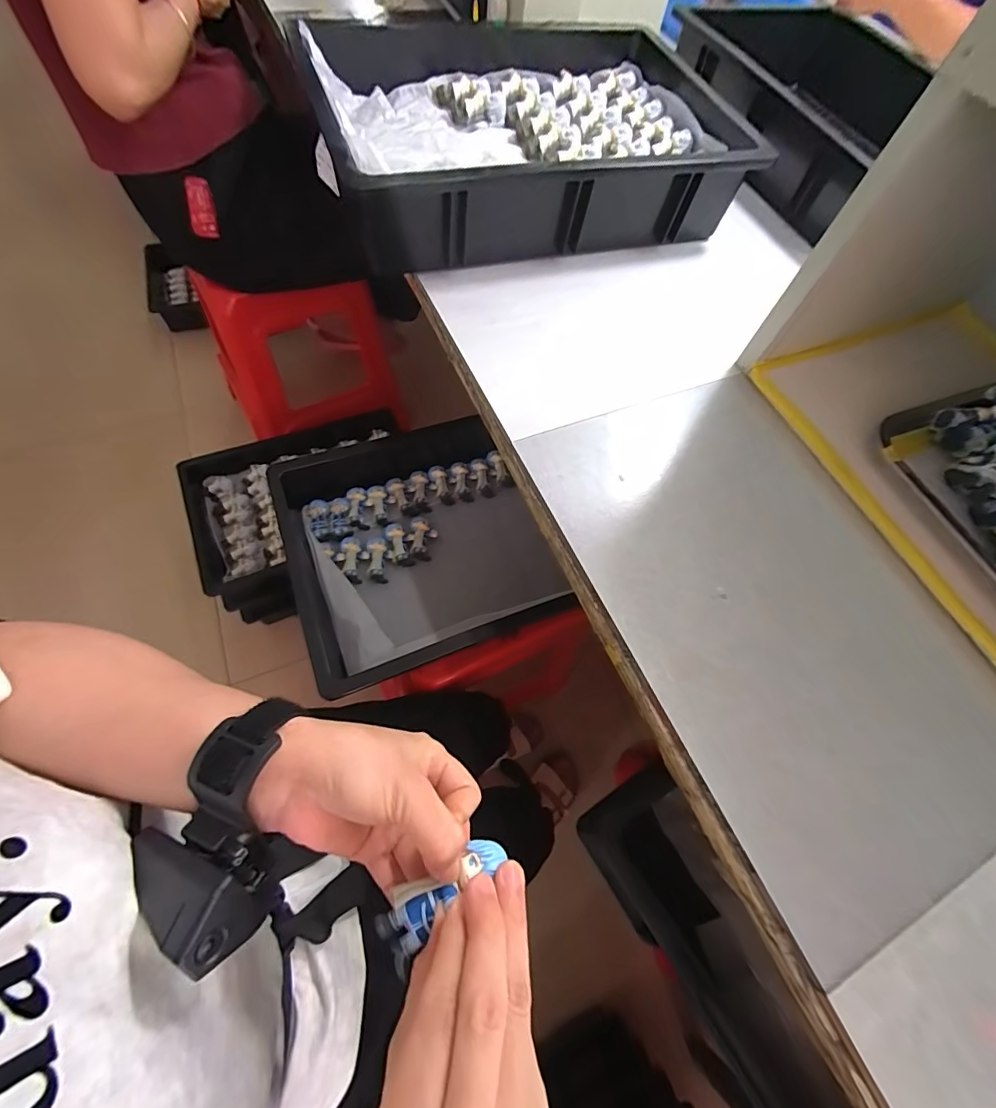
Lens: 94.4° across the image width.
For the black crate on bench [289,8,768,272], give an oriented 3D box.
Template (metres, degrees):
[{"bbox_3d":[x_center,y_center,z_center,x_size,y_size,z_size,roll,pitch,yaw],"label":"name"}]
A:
[{"bbox_3d":[0.046,-0.485,0.528,0.482,0.112,0.329,-14,67,-13],"label":"black crate on bench"}]

